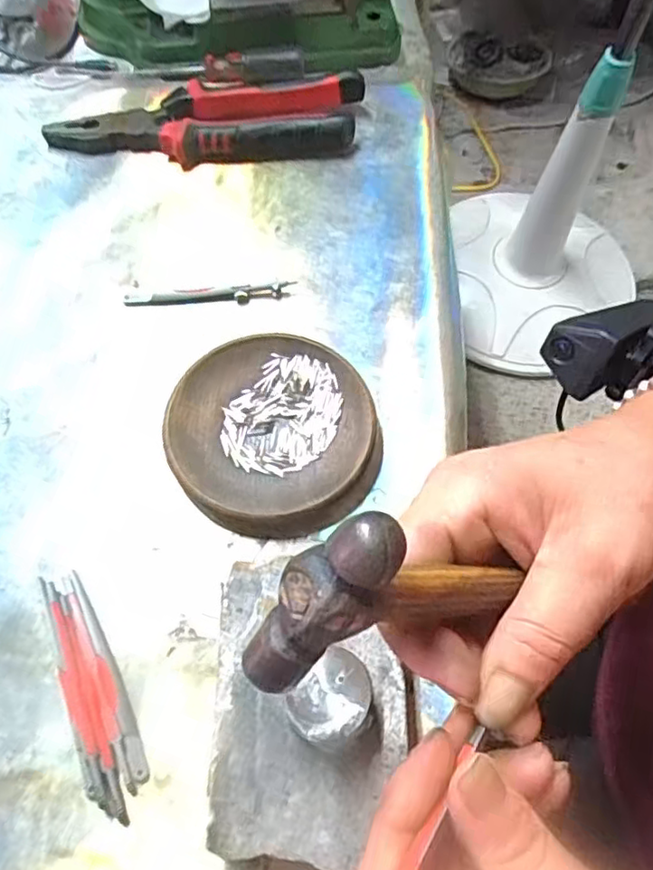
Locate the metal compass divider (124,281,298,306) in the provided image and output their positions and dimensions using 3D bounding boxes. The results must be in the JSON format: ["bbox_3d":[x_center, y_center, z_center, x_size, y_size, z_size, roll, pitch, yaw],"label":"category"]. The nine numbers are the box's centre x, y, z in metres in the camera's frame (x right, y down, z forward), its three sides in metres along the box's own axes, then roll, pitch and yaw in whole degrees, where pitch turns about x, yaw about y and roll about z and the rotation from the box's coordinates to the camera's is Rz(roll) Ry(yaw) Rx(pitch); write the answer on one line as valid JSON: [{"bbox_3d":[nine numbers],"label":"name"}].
[{"bbox_3d":[-0.074,-0.088,0.395,0.105,0.005,0.010,-4,63,0],"label":"metal compass divider"}]

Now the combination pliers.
[{"bbox_3d":[-0.086,-0.221,0.446,0.218,0.028,0.056,-6,63,-1],"label":"combination pliers"}]

